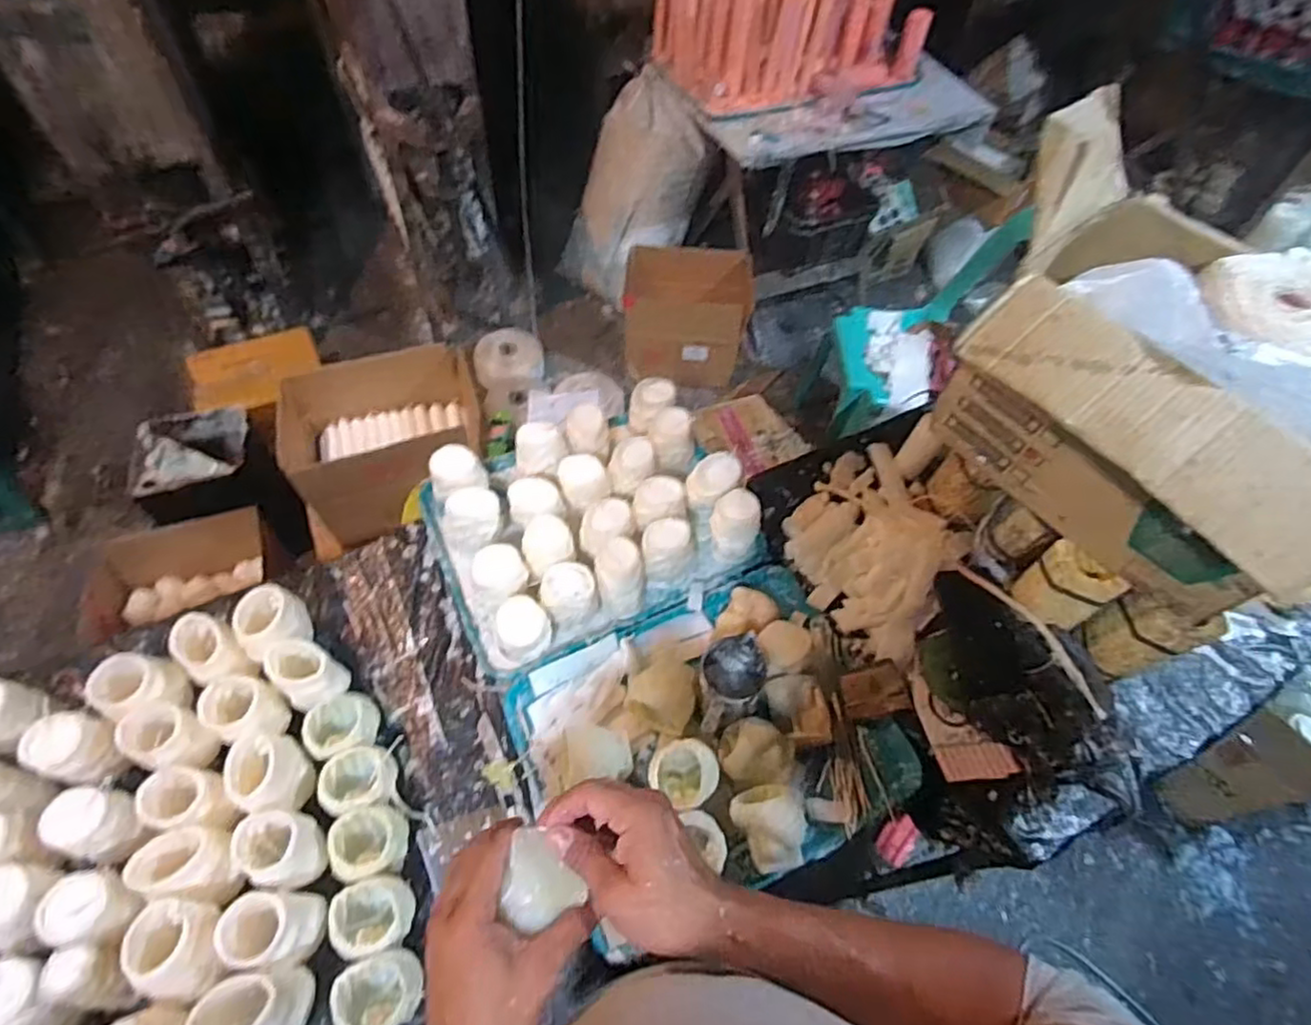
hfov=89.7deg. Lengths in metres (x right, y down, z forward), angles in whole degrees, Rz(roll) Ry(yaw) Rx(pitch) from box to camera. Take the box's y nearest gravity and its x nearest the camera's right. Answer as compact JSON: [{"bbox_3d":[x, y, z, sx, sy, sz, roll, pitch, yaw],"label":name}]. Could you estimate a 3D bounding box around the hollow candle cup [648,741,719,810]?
[{"bbox_3d":[0.031,0.303,0.760,0.076,0.064,0.072,33,61,17],"label":"hollow candle cup"}]

